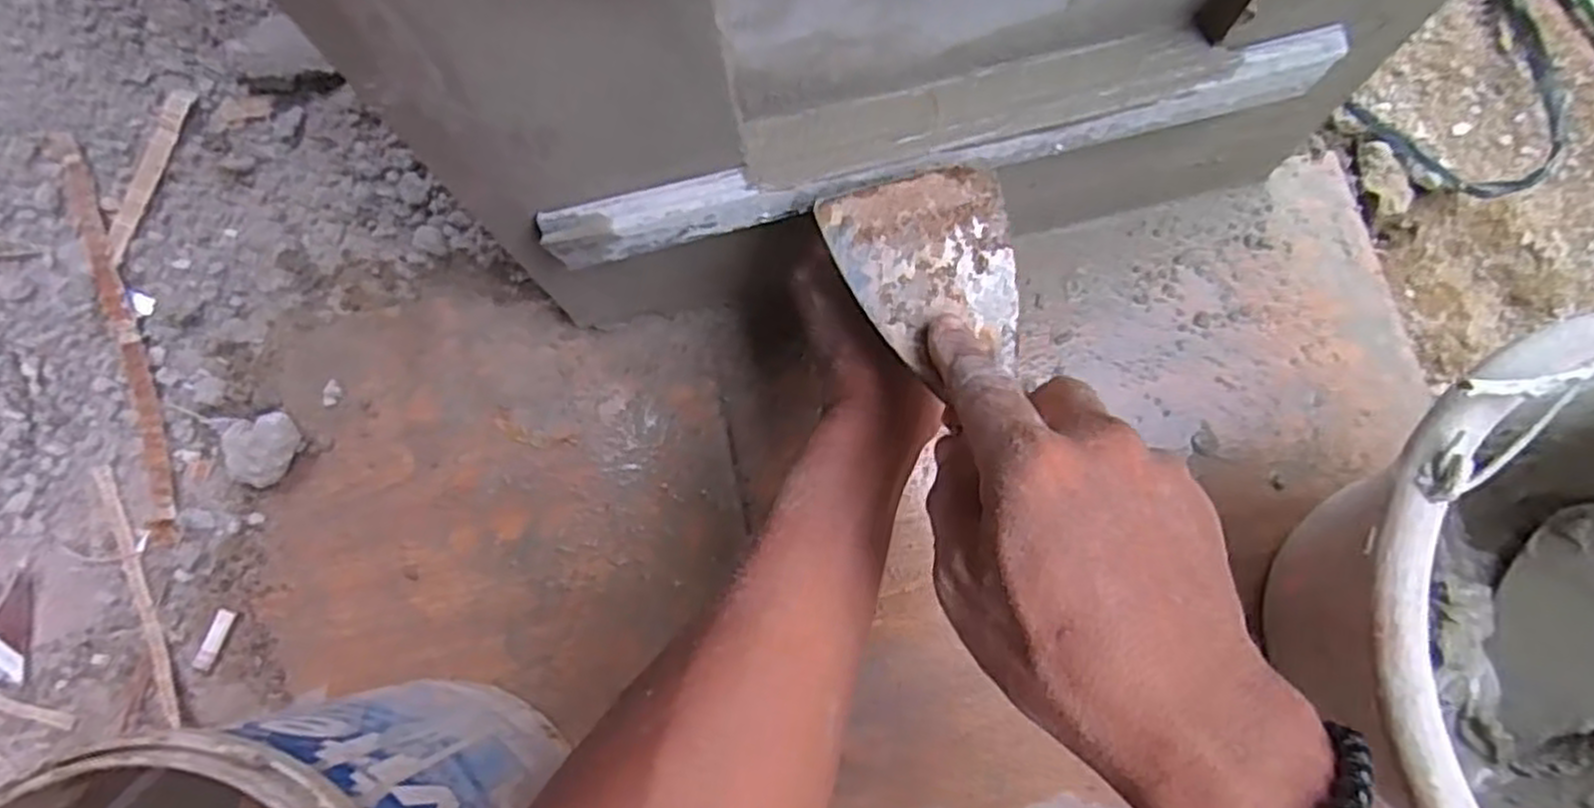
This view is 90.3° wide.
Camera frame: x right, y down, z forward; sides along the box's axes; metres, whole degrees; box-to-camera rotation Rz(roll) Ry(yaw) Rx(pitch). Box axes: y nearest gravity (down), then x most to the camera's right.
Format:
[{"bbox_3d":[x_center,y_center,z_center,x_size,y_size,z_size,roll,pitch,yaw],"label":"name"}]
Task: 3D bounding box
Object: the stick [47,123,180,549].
[{"bbox_3d":[-0.364,-0.034,0.427,0.015,0.012,0.219,-14,92,-4],"label":"stick"}]

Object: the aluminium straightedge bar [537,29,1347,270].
[{"bbox_3d":[0.062,-0.103,0.333,0.332,0.033,0.022,-14,80,-3],"label":"aluminium straightedge bar"}]

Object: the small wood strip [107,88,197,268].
[{"bbox_3d":[-0.355,-0.126,0.436,0.012,0.008,0.103,15,79,2],"label":"small wood strip"}]

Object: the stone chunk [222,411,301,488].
[{"bbox_3d":[-0.283,0.025,0.422,0.033,0.026,0.033,-13,80,-4],"label":"stone chunk"}]

